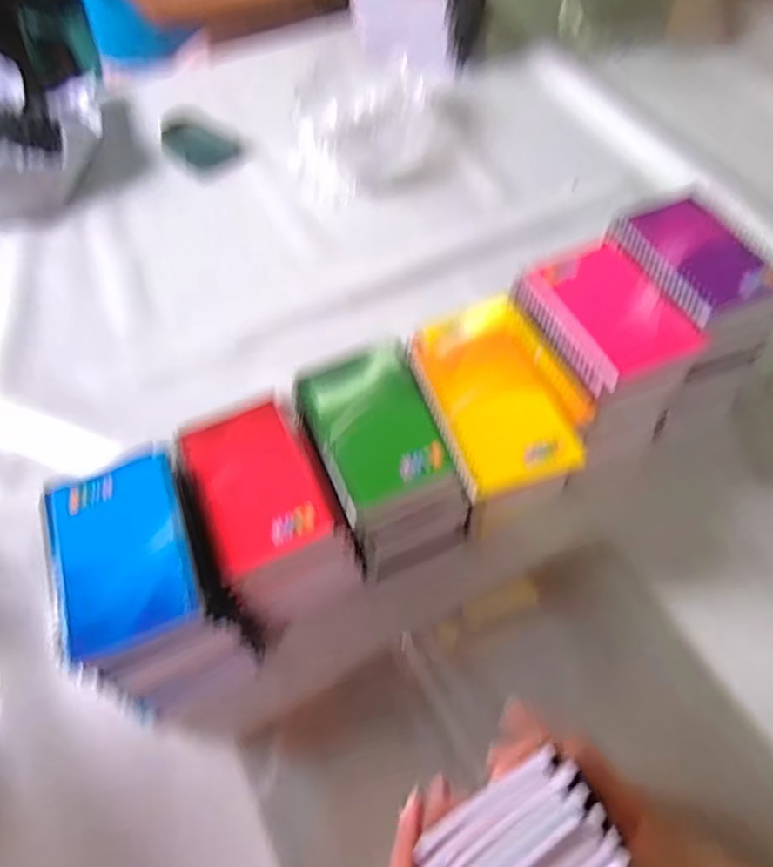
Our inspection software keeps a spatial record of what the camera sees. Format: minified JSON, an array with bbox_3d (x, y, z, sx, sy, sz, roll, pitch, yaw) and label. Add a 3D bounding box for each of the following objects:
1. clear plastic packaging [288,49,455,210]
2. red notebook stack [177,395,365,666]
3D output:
[{"bbox_3d":[-0.031,-0.403,0.818,0.205,0.069,0.199,-13,58,-3],"label":"clear plastic packaging"},{"bbox_3d":[-0.090,0.065,0.502,0.093,0.107,0.142,-24,59,-10],"label":"red notebook stack"}]

